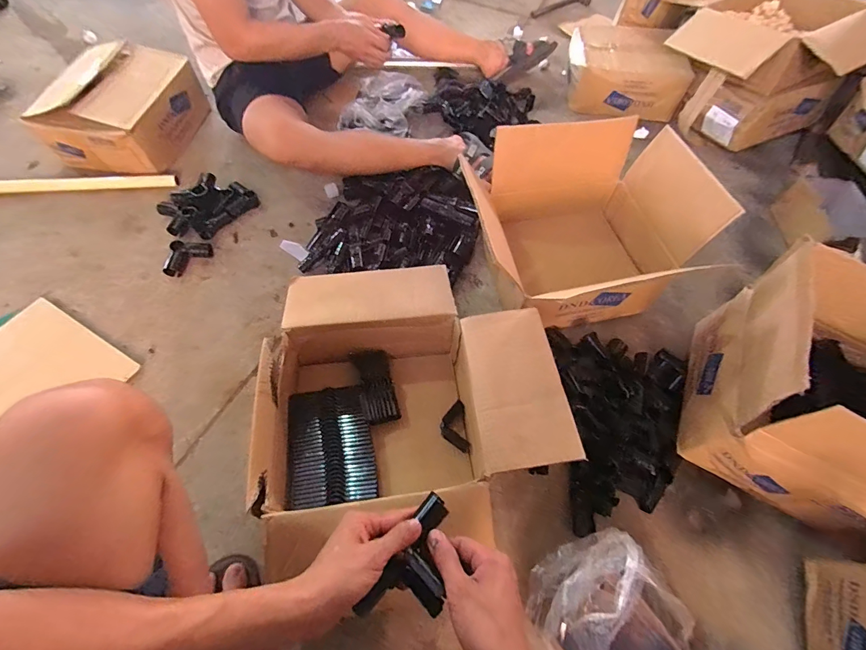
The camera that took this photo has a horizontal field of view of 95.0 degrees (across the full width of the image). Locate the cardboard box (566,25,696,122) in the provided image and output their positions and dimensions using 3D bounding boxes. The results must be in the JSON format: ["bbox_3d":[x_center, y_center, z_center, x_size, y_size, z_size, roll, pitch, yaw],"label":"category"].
[{"bbox_3d":[0.593,-0.785,1.256,0.342,0.157,0.302,4,59,-1],"label":"cardboard box"}]

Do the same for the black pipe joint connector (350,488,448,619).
[{"bbox_3d":[-0.009,0.247,0.406,0.065,0.028,0.127,30,62,14],"label":"black pipe joint connector"}]

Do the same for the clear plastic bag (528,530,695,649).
[{"bbox_3d":[0.261,0.409,0.516,0.252,0.147,0.172,38,64,18],"label":"clear plastic bag"}]

